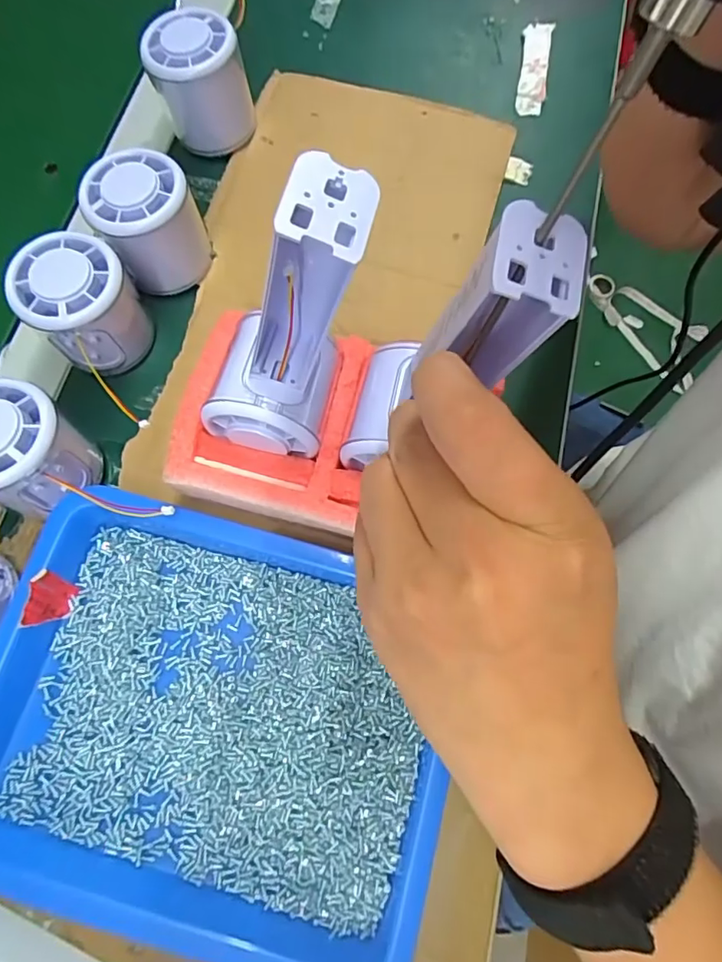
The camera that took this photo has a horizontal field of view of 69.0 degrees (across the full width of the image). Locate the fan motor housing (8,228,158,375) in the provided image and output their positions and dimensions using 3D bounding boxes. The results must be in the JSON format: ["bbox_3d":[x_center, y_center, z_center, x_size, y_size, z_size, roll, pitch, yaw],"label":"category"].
[{"bbox_3d":[-0.149,-0.095,0.287,0.054,0.054,0.052,0,73,-2],"label":"fan motor housing"}]

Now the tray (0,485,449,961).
[{"bbox_3d":[-0.070,0.107,0.243,0.216,0.027,0.173,14,73,2],"label":"tray"}]

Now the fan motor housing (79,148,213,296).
[{"bbox_3d":[-0.121,-0.148,0.303,0.057,0.054,0.053,-28,76,-9],"label":"fan motor housing"}]

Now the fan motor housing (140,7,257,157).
[{"bbox_3d":[-0.101,-0.253,0.337,0.059,0.058,0.055,-18,75,-6],"label":"fan motor housing"}]

